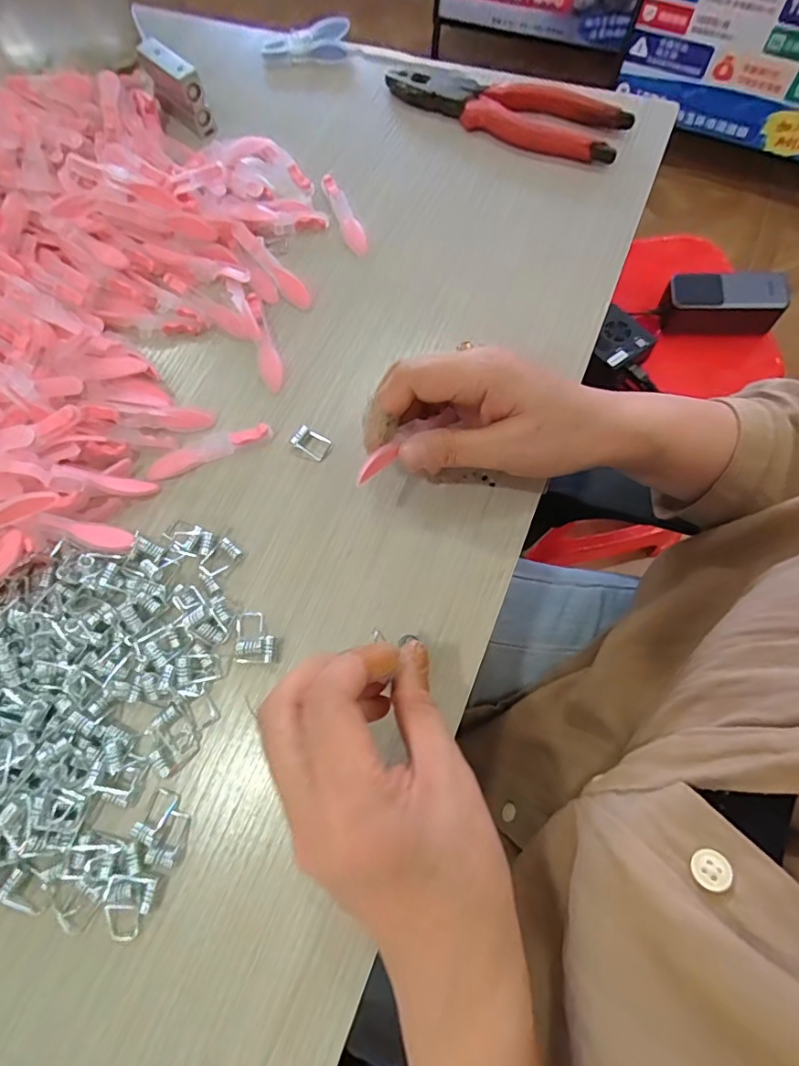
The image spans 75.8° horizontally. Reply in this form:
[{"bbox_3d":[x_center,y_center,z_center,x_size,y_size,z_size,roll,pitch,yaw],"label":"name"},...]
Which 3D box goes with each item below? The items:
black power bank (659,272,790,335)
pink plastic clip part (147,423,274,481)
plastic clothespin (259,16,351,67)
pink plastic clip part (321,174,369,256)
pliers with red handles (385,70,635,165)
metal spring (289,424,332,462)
[{"bbox_3d":[0.397,-0.282,0.634,0.135,0.053,0.049,4,70,5],"label":"black power bank"},{"bbox_3d":[-0.116,-0.051,0.311,0.077,0.008,0.016,-19,72,-7],"label":"pink plastic clip part"},{"bbox_3d":[-0.077,-0.405,0.423,0.072,0.015,0.032,-6,71,-3],"label":"plastic clothespin"},{"bbox_3d":[-0.040,-0.235,0.375,0.015,0.010,0.074,-20,72,-7],"label":"pink plastic clip part"},{"bbox_3d":[0.079,-0.326,0.394,0.188,0.020,0.053,26,72,8],"label":"pliers with red handles"},{"bbox_3d":[-0.053,-0.055,0.309,0.021,0.007,0.015,27,73,9],"label":"metal spring"}]

